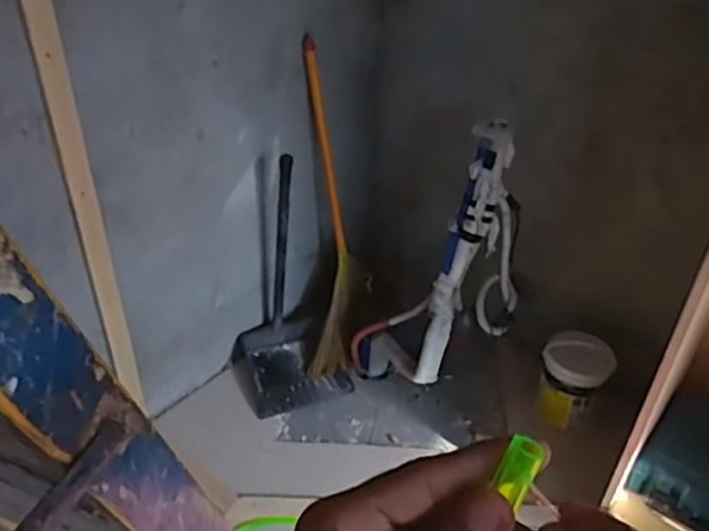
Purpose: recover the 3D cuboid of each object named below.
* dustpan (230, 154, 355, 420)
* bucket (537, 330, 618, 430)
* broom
[{"bbox_3d":[-0.189,0.102,1.772,0.274,0.621,0.291,-28,46,-33],"label":"dustpan"},{"bbox_3d":[0.559,0.290,1.752,0.171,0.199,0.157,12,38,13],"label":"bucket"},{"bbox_3d":[-0.065,-0.104,1.824,0.131,0.836,0.346,0,37,-3],"label":"broom"}]

